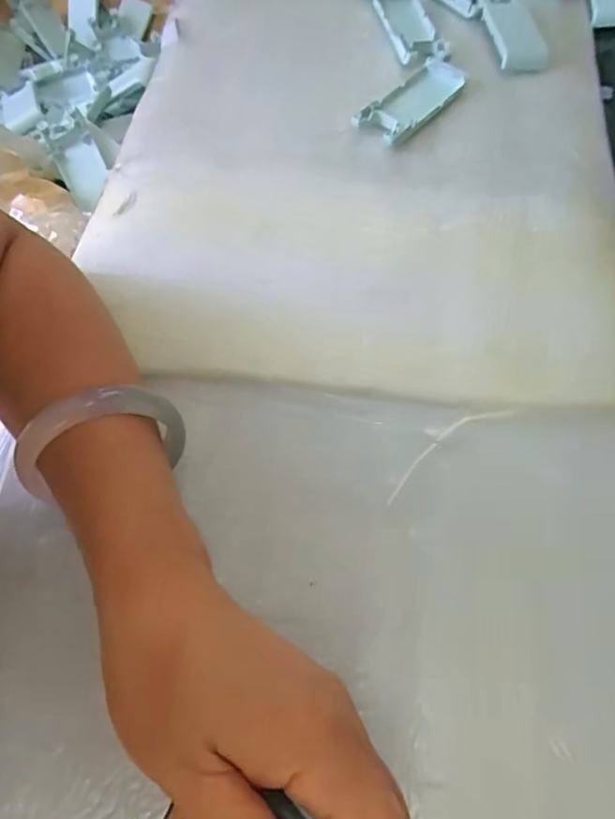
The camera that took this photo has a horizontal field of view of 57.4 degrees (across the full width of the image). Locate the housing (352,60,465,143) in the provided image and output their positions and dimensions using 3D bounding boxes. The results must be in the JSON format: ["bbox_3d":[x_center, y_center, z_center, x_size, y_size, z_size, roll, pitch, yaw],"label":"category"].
[{"bbox_3d":[0.082,-0.240,0.432,0.039,0.020,0.112,38,68,16],"label":"housing"}]

